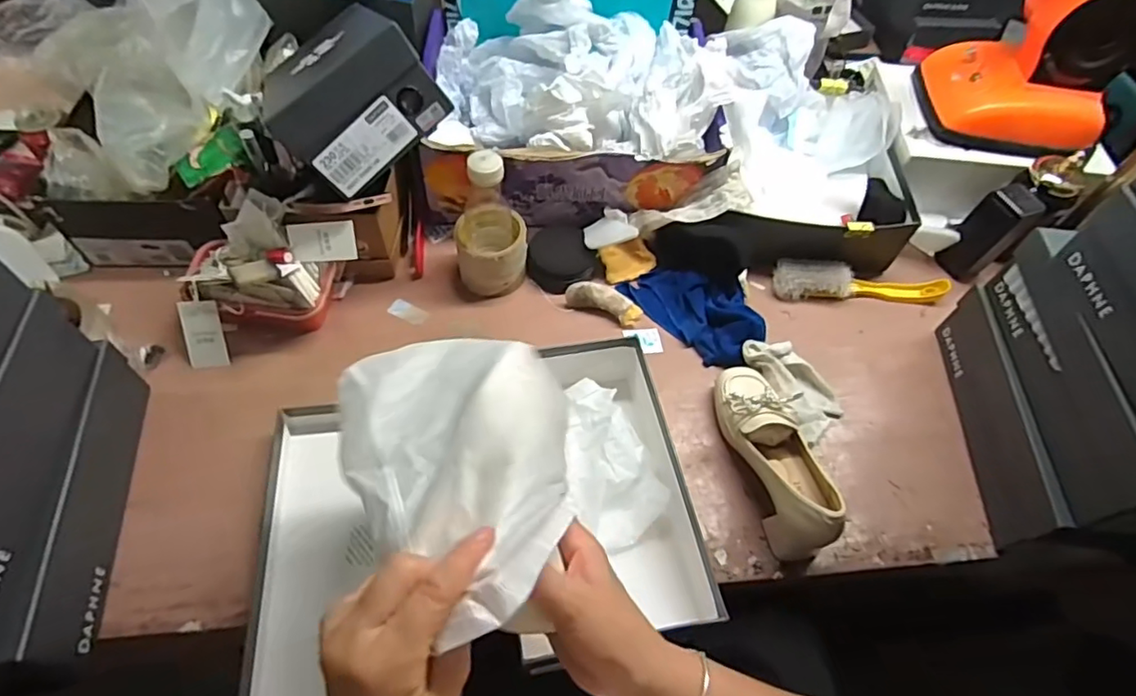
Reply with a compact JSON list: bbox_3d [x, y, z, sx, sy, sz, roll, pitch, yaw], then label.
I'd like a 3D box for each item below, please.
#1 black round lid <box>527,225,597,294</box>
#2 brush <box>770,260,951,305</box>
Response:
[{"bbox_3d":[-0.012,-0.122,0.810,0.085,0.017,0.096,-27,72,1],"label":"black round lid"},{"bbox_3d":[0.401,-0.083,0.821,0.235,0.039,0.048,6,57,0],"label":"brush"}]

